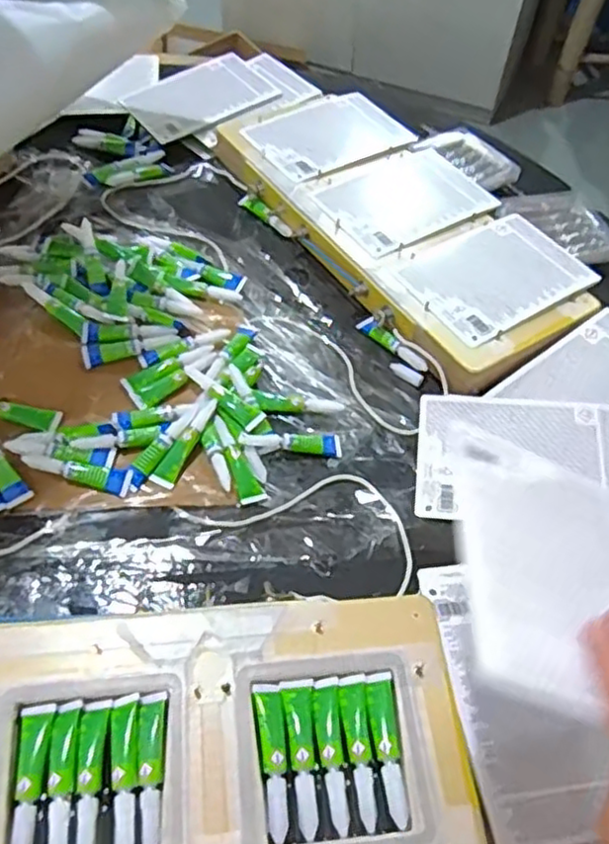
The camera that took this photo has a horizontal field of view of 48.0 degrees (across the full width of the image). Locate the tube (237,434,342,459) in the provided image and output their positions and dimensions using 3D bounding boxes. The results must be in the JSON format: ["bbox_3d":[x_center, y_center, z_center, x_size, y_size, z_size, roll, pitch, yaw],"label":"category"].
[{"bbox_3d":[-0.010,0.018,0.552,0.081,0.017,0.017,-2,53,-6],"label":"tube"}]

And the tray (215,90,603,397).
[{"bbox_3d":[0.096,-0.215,0.709,0.201,0.035,0.426,-27,59,-22],"label":"tray"}]

